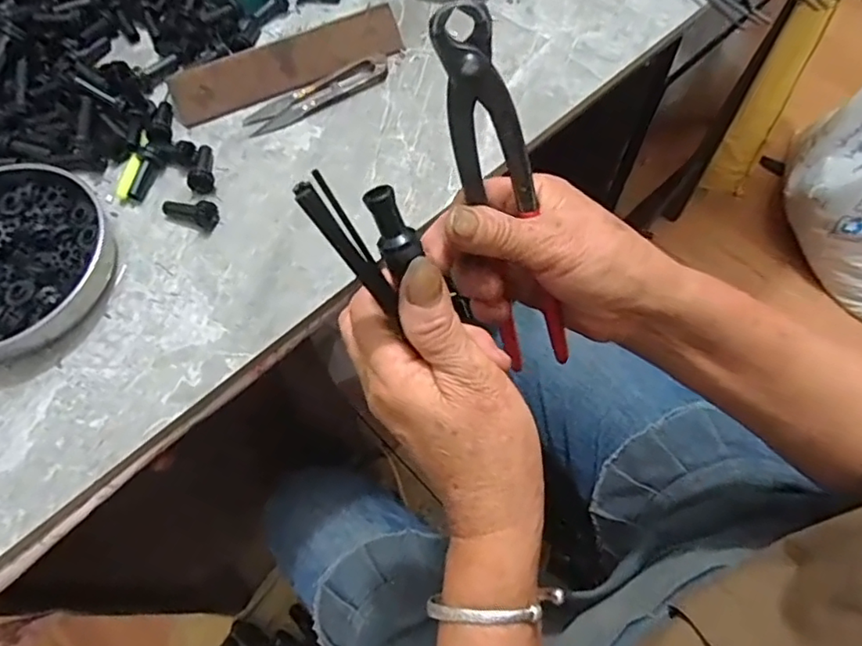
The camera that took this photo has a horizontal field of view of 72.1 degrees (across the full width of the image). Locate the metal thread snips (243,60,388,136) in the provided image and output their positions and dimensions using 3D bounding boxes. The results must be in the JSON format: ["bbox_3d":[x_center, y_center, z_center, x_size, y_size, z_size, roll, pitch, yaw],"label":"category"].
[{"bbox_3d":[-0.087,-0.173,0.454,0.113,0.008,0.024,-27,66,-10],"label":"metal thread snips"}]

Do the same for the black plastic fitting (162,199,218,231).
[{"bbox_3d":[-0.166,-0.077,0.405,0.041,0.014,0.015,13,66,9],"label":"black plastic fitting"}]

